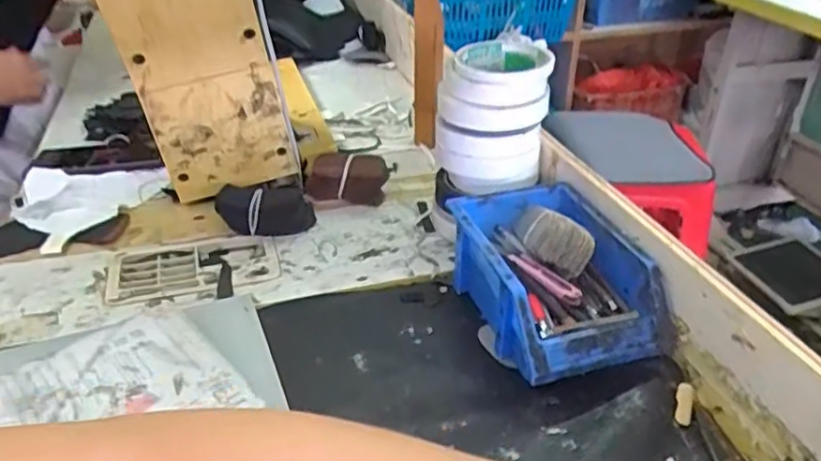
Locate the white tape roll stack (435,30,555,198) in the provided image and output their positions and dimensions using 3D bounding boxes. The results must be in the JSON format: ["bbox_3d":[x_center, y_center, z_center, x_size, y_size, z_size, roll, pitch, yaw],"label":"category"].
[{"bbox_3d":[0.076,-0.107,0.627,0.099,0.116,0.091,4,32,8],"label":"white tape roll stack"}]

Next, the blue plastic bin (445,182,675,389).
[{"bbox_3d":[0.114,0.037,0.540,0.121,0.071,0.187,-9,33,-13],"label":"blue plastic bin"}]

